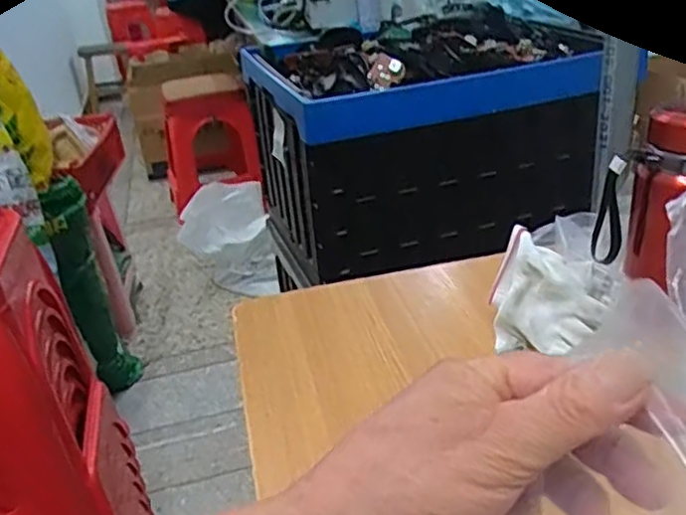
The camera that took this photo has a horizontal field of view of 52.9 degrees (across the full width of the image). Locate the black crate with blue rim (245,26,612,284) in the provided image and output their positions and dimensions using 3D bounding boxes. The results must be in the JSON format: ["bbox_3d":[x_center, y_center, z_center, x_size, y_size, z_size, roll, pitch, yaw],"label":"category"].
[{"bbox_3d":[0.171,-0.254,1.439,0.628,0.386,0.456,-13,29,-15],"label":"black crate with blue rim"}]

